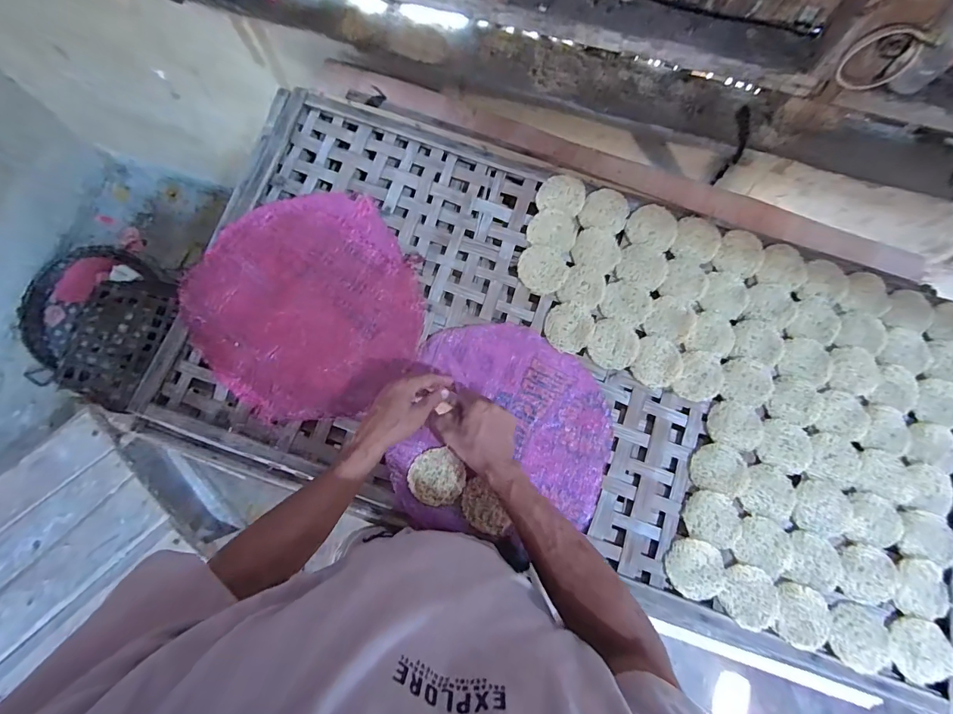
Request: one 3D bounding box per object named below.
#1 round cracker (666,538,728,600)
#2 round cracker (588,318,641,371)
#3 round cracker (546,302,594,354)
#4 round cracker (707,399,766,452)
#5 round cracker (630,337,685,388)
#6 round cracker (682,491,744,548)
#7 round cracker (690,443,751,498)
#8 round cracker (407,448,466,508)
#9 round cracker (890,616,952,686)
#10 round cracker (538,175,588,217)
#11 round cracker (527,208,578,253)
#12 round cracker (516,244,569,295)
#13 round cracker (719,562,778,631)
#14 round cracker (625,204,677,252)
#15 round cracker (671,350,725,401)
[{"bbox_3d":[0.308,0.297,0.588,0.074,0.006,0.078,0,78,-1],"label":"round cracker"},{"bbox_3d":[0.218,-0.021,0.669,0.076,0.014,0.079,0,78,-1],"label":"round cracker"},{"bbox_3d":[0.149,-0.048,0.675,0.073,0.009,0.077,0,78,-1],"label":"round cracker"},{"bbox_3d":[0.397,0.104,0.645,0.080,0.017,0.073,0,78,-1],"label":"round cracker"},{"bbox_3d":[0.285,0.010,0.665,0.072,0.019,0.078,0,78,-1],"label":"round cracker"},{"bbox_3d":[0.343,0.234,0.613,0.079,0.016,0.072,0,78,-1],"label":"round cracker"},{"bbox_3d":[0.362,0.168,0.631,0.080,0.015,0.070,18,78,3],"label":"round cracker"},{"bbox_3d":[-0.057,0.173,0.608,0.079,0.012,0.075,0,78,-1],"label":"round cracker"},{"bbox_3d":[0.591,0.390,0.558,0.067,0.016,0.078,10,78,1],"label":"round cracker"},{"bbox_3d":[0.144,-0.274,0.713,0.078,0.013,0.066,10,78,1],"label":"round cracker"},{"bbox_3d":[0.129,-0.213,0.705,0.080,0.012,0.063,16,87,-2],"label":"round cracker"},{"bbox_3d":[0.110,-0.145,0.697,0.082,0.013,0.081,0,78,-1],"label":"round cracker"},{"bbox_3d":[0.376,0.329,0.578,0.071,0.007,0.078,0,78,-1],"label":"round cracker"},{"bbox_3d":[0.294,-0.218,0.703,0.080,0.009,0.073,0,78,-1],"label":"round cracker"},{"bbox_3d":[0.350,0.031,0.663,0.068,0.015,0.080,20,78,3],"label":"round cracker"}]

